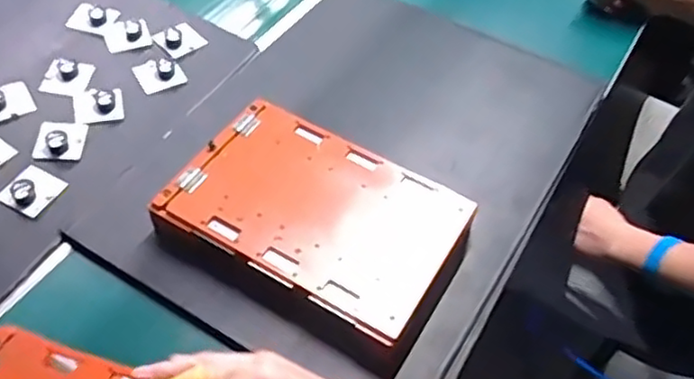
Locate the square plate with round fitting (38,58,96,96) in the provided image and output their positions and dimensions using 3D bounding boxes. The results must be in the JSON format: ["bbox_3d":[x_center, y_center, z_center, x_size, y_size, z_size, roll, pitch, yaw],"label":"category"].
[{"bbox_3d":[-0.311,-0.129,0.736,0.046,0.011,0.050,10,51,4],"label":"square plate with round fitting"}]

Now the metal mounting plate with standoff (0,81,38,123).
[{"bbox_3d":[-0.362,-0.092,0.702,0.051,0.012,0.044,-23,56,-21],"label":"metal mounting plate with standoff"}]

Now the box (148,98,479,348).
[{"bbox_3d":[-0.028,0.023,0.620,0.250,0.036,0.165,27,55,16],"label":"box"}]

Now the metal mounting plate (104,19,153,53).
[{"bbox_3d":[-0.259,-0.181,0.784,0.051,0.017,0.035,-18,55,-18],"label":"metal mounting plate"}]

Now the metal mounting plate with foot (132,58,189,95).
[{"bbox_3d":[-0.214,-0.132,0.759,0.051,0.015,0.040,-29,59,-24],"label":"metal mounting plate with foot"}]

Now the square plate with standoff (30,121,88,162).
[{"bbox_3d":[-0.297,-0.052,0.683,0.047,0.020,0.047,1,51,-4],"label":"square plate with standoff"}]

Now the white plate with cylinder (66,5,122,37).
[{"bbox_3d":[-0.305,-0.206,0.796,0.050,0.011,0.046,14,52,7],"label":"white plate with cylinder"}]

